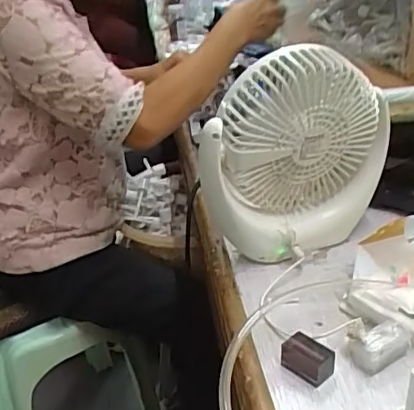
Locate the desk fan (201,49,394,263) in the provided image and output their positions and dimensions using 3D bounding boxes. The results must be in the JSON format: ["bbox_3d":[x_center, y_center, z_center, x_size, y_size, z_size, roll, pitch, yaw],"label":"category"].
[{"bbox_3d":[0.090,-0.049,0.587,0.195,0.198,0.059,-17,31,-20],"label":"desk fan"}]

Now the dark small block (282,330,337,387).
[{"bbox_3d":[0.082,0.127,0.474,0.023,0.024,0.042,-27,36,-34],"label":"dark small block"}]

